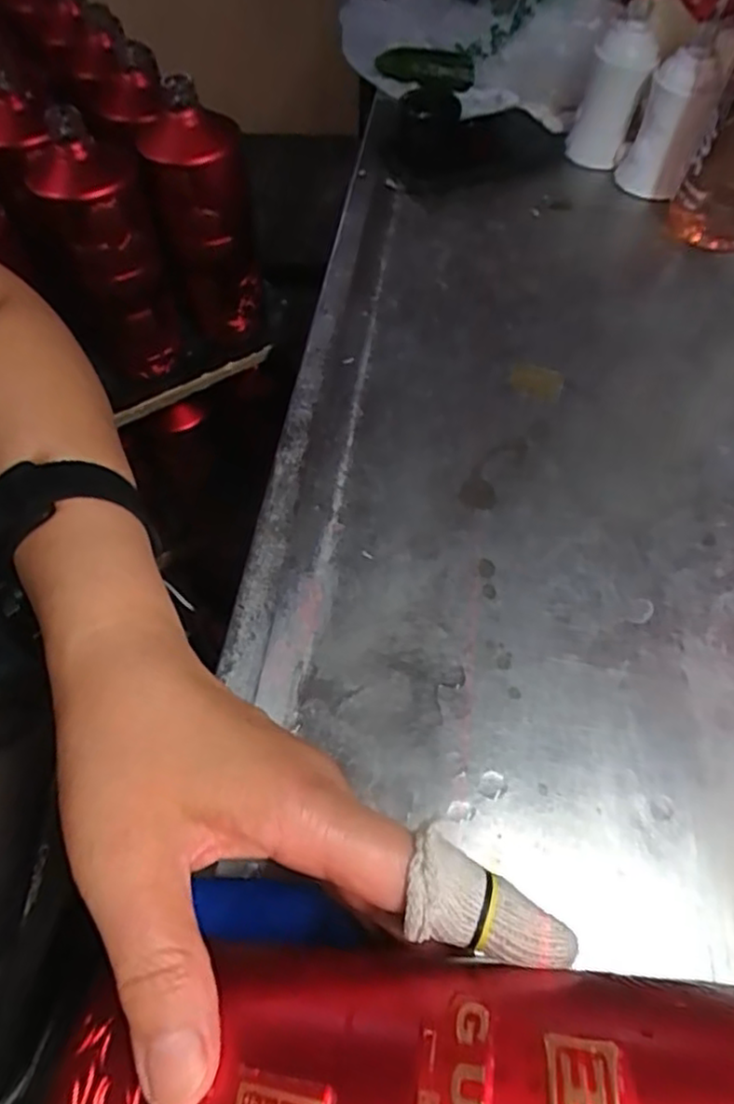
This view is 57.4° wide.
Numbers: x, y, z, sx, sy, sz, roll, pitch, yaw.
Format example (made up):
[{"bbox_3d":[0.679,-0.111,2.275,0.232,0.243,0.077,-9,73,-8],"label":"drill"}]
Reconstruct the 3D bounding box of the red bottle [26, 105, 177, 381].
[{"bbox_3d":[-0.208,-0.237,0.547,0.073,0.194,0.061,-17,62,-10],"label":"red bottle"}]

